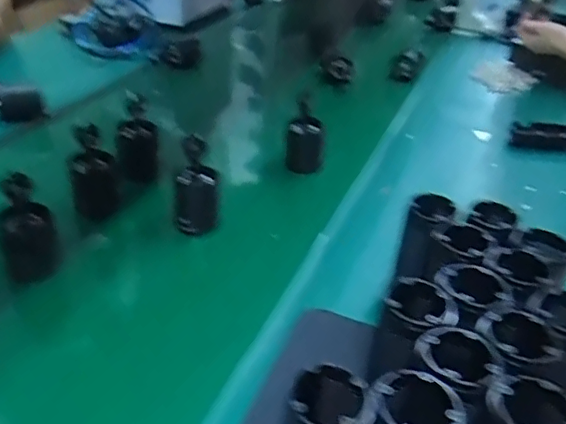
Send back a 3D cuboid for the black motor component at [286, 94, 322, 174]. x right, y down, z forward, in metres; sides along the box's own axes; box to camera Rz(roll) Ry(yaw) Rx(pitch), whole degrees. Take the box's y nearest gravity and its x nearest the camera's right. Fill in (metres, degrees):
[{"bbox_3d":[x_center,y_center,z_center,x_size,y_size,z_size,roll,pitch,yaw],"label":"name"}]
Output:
[{"bbox_3d":[0.032,-0.111,0.791,0.049,0.099,0.046,5,33,1],"label":"black motor component"}]

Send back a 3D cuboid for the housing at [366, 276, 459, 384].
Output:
[{"bbox_3d":[0.098,0.095,0.436,0.053,0.071,0.054,3,33,-2],"label":"housing"}]

